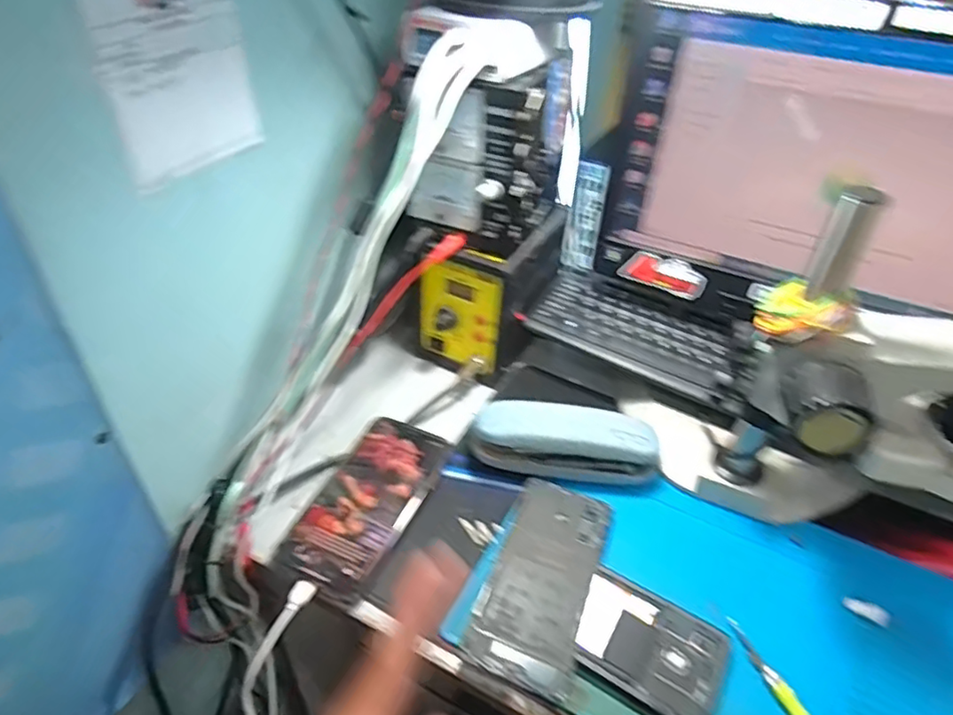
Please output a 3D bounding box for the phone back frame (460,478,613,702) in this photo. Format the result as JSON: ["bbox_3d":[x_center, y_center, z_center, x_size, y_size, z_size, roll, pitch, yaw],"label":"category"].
[{"bbox_3d":[0.049,0.159,0.451,0.072,0.005,0.158,15,42,14],"label":"phone back frame"}]

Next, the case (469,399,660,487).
[{"bbox_3d":[0.077,0.069,0.531,0.159,0.043,0.064,7,41,5],"label":"case"}]

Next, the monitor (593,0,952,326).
[{"bbox_3d":[0.284,-0.134,0.480,0.355,0.247,0.023,20,43,19],"label":"monitor"}]

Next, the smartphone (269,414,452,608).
[{"bbox_3d":[-0.086,0.114,0.497,0.079,0.013,0.162,16,42,15],"label":"smartphone"}]

